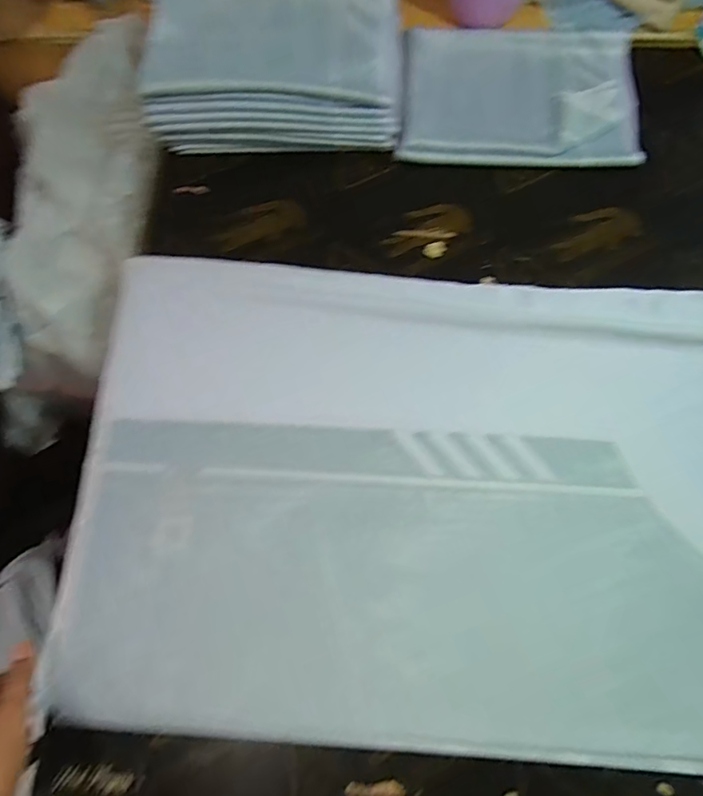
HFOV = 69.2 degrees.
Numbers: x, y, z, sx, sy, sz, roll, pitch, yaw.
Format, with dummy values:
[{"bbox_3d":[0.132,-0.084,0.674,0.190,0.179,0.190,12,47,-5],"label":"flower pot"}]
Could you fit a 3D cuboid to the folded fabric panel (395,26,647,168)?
[{"bbox_3d":[0.209,-0.379,0.634,0.286,0.025,0.193,4,75,2],"label":"folded fabric panel"}]

